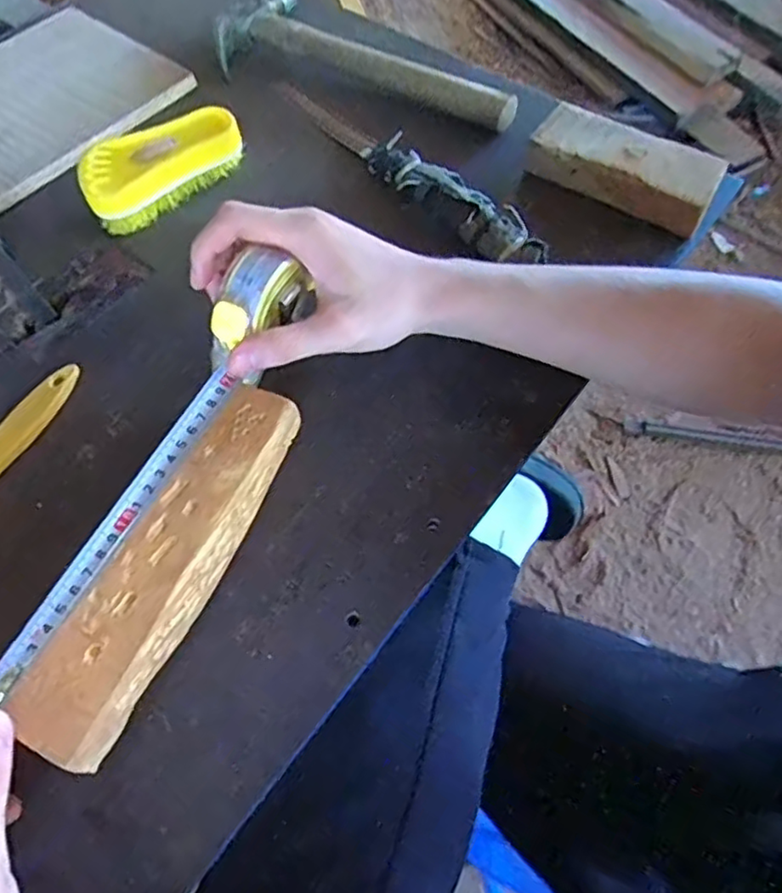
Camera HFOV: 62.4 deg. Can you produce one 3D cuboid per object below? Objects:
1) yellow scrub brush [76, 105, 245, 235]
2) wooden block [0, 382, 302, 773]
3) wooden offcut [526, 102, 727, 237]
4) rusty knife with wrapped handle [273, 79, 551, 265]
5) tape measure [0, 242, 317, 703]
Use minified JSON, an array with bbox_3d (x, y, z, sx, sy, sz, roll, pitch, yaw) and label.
[{"bbox_3d":[-0.176,-0.213,0.491,0.121,0.040,0.055,-39,67,-18],"label":"yellow scrub brush"},{"bbox_3d":[-0.111,0.056,0.334,0.042,0.033,0.198,21,60,12],"label":"wooden block"},{"bbox_3d":[0.176,-0.210,0.486,0.138,0.032,0.060,31,67,17],"label":"wooden offcut"},{"bbox_3d":[0.002,-0.222,0.503,0.038,0.025,0.298,-37,67,-17],"label":"rusty knife with wrapped handle"},{"bbox_3d":[-0.118,0.006,0.332,0.030,0.045,0.251,25,73,14],"label":"tape measure"}]

